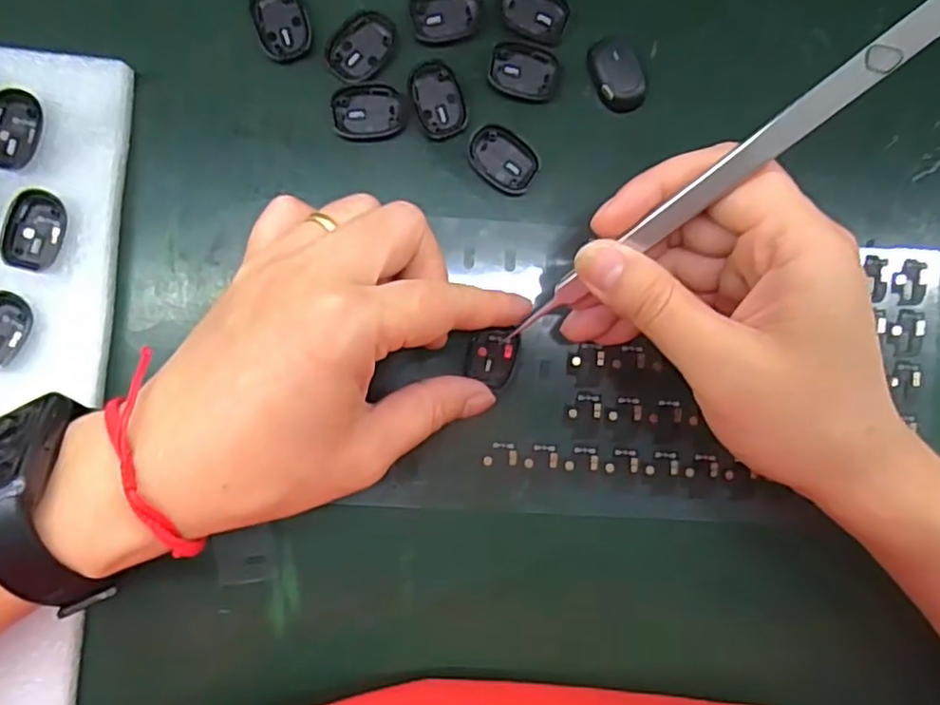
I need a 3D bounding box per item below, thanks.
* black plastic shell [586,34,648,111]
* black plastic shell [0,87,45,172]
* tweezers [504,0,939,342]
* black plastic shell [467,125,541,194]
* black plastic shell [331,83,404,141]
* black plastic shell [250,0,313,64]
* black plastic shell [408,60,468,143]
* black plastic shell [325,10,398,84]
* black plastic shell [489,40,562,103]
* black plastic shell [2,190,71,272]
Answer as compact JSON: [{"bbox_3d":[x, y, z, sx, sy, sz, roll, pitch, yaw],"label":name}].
[{"bbox_3d":[0.057,-0.107,0.254,0.018,0.007,0.029,-13,91,-4],"label":"black plastic shell"},{"bbox_3d":[-0.161,-0.077,0.231,0.019,0.004,0.028,18,89,-4],"label":"black plastic shell"},{"bbox_3d":[0.070,-0.048,0.206,0.156,0.004,0.010,-37,93,30],"label":"tweezers"},{"bbox_3d":[0.013,-0.074,0.253,0.028,0.005,0.020,35,88,-4],"label":"black plastic shell"},{"bbox_3d":[-0.038,-0.090,0.249,0.026,0.006,0.018,-3,90,-4],"label":"black plastic shell"},{"bbox_3d":[-0.070,-0.123,0.247,0.020,0.004,0.028,-20,92,-4],"label":"black plastic shell"},{"bbox_3d":[-0.012,-0.095,0.251,0.018,0.004,0.028,-20,92,-4],"label":"black plastic shell"},{"bbox_3d":[-0.041,-0.114,0.249,0.020,0.005,0.028,37,88,-3],"label":"black plastic shell"},{"bbox_3d":[0.021,-0.107,0.254,0.026,0.005,0.020,9,90,-4],"label":"black plastic shell"},{"bbox_3d":[-0.151,-0.042,0.232,0.018,0.004,0.027,23,89,-4],"label":"black plastic shell"}]

